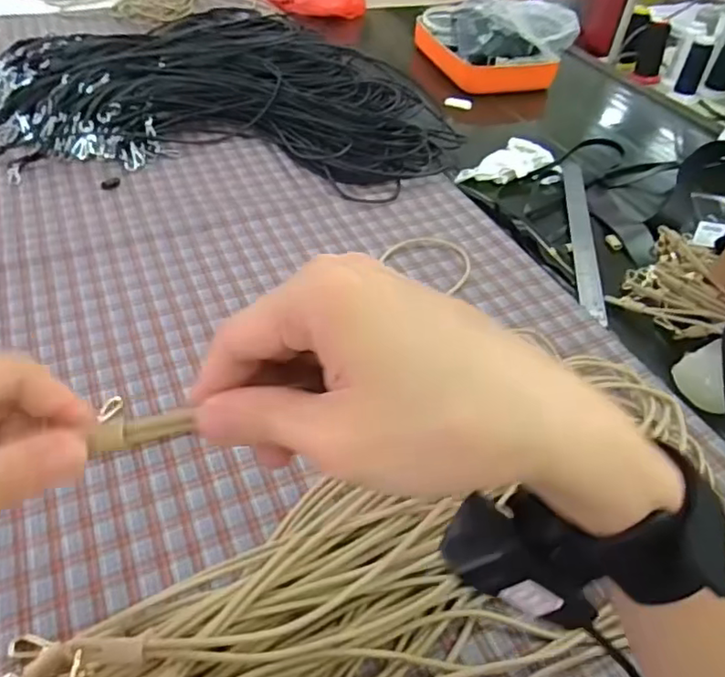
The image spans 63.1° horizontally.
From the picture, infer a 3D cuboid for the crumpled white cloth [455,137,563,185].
[{"bbox_3d":[0.198,-0.246,0.823,0.138,0.021,0.091,-5,46,-7],"label":"crumpled white cloth"}]

